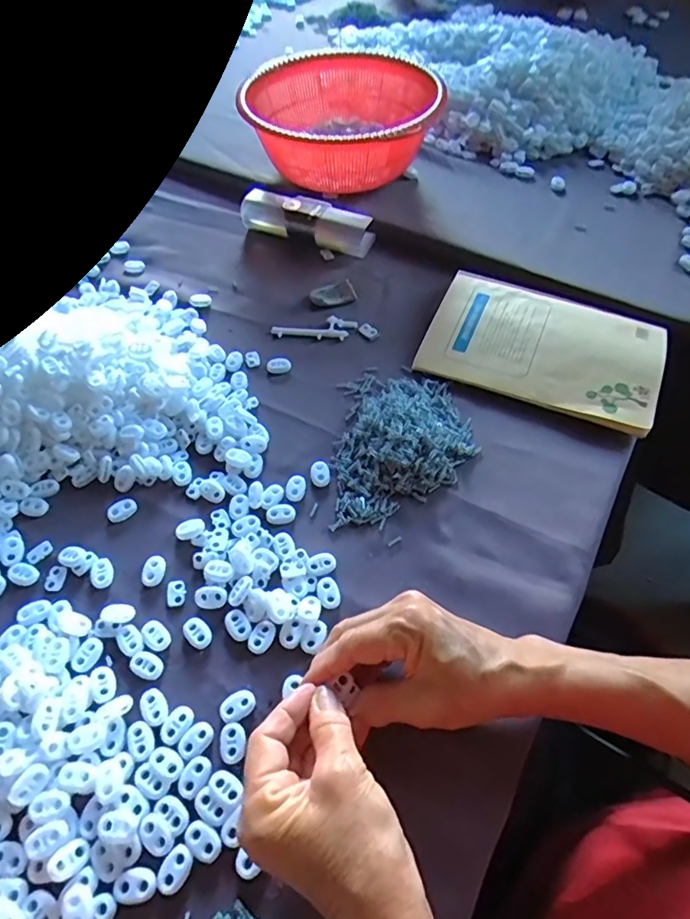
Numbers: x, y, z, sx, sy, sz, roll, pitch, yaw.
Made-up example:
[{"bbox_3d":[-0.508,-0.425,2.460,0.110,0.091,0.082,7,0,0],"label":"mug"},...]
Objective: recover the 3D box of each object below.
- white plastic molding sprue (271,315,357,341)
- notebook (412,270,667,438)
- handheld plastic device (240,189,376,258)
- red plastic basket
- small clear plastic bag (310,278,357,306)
[{"bbox_3d":[-0.031,-0.132,0.536,0.084,0.007,0.028,-1,55,1],"label":"white plastic molding sprue"},{"bbox_3d":[0.184,-0.107,0.498,0.206,0.022,0.134,21,59,16],"label":"notebook"},{"bbox_3d":[-0.043,-0.272,0.613,0.156,0.040,0.042,18,58,14],"label":"handheld plastic device"},{"bbox_3d":[0.014,-0.411,0.662,0.221,0.104,0.247,24,59,18],"label":"red plastic basket"},{"bbox_3d":[-0.013,-0.174,0.560,0.046,0.010,0.026,-16,56,-8],"label":"small clear plastic bag"}]

